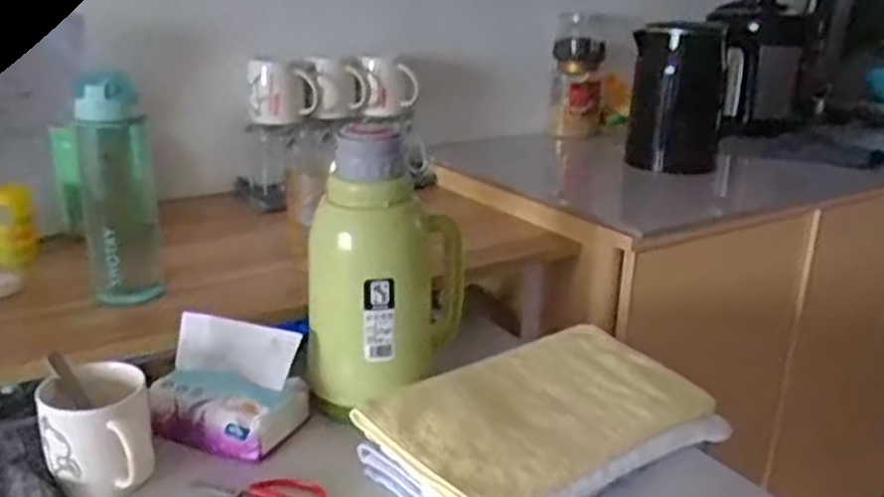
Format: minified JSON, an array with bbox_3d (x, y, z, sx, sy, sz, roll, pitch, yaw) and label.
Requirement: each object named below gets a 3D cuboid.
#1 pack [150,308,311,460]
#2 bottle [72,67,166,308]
[{"bbox_3d":[-0.208,0.127,0.765,0.133,0.104,0.086,7,19,19],"label":"pack"},{"bbox_3d":[-0.331,-0.057,0.811,0.071,0.235,0.063,-8,20,-25],"label":"bottle"}]

